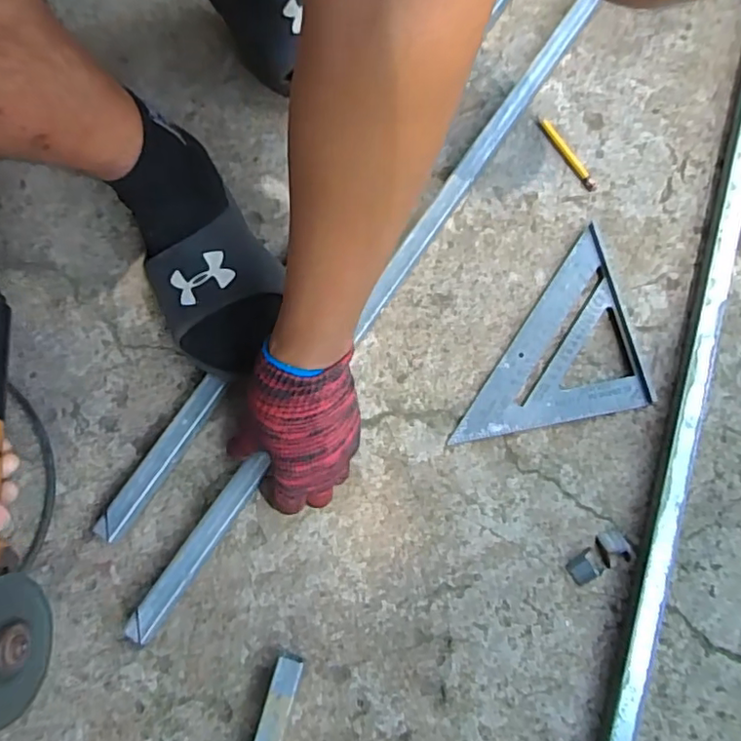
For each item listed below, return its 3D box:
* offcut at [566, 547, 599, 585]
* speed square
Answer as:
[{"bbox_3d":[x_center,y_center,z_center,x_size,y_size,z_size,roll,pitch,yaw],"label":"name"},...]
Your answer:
[{"bbox_3d":[0.173,0.159,0.473,0.025,0.008,0.019,-33,75,-8],"label":"offcut"},{"bbox_3d":[0.147,-0.033,0.532,0.167,0.016,0.166,-10,73,-2],"label":"speed square"}]

